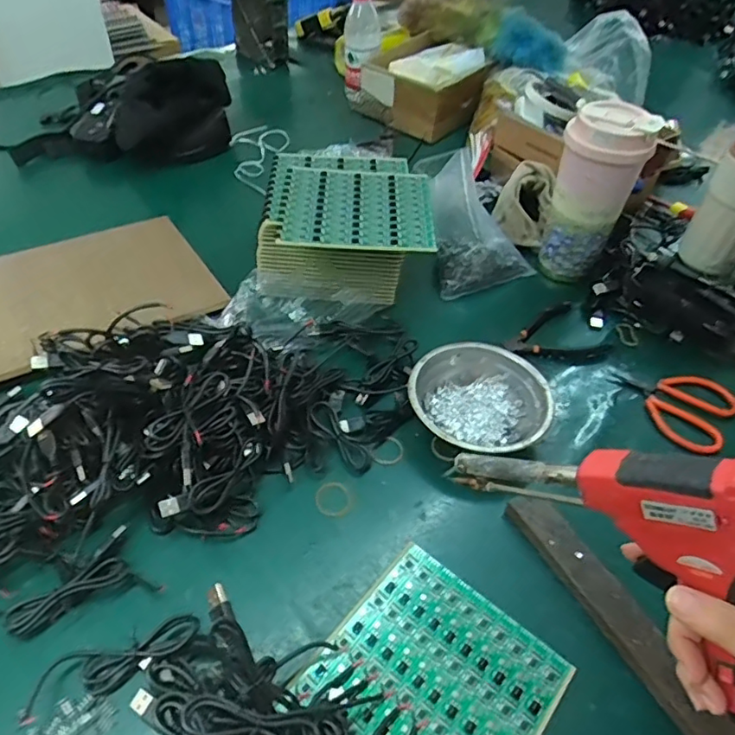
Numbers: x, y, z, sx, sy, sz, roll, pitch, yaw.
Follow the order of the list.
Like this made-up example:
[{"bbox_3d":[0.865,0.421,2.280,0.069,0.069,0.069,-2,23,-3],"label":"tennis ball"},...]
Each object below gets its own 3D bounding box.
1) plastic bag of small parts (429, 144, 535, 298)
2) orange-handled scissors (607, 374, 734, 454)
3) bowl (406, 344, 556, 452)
[{"bbox_3d":[0.140,-0.166,0.666,0.117,0.110,0.118,-3,49,-7],"label":"plastic bag of small parts"},{"bbox_3d":[0.297,0.030,0.558,0.108,0.015,0.090,32,54,22],"label":"orange-handled scissors"},{"bbox_3d":[0.100,0.035,0.525,0.124,0.039,0.117,2,48,-2],"label":"bowl"}]

